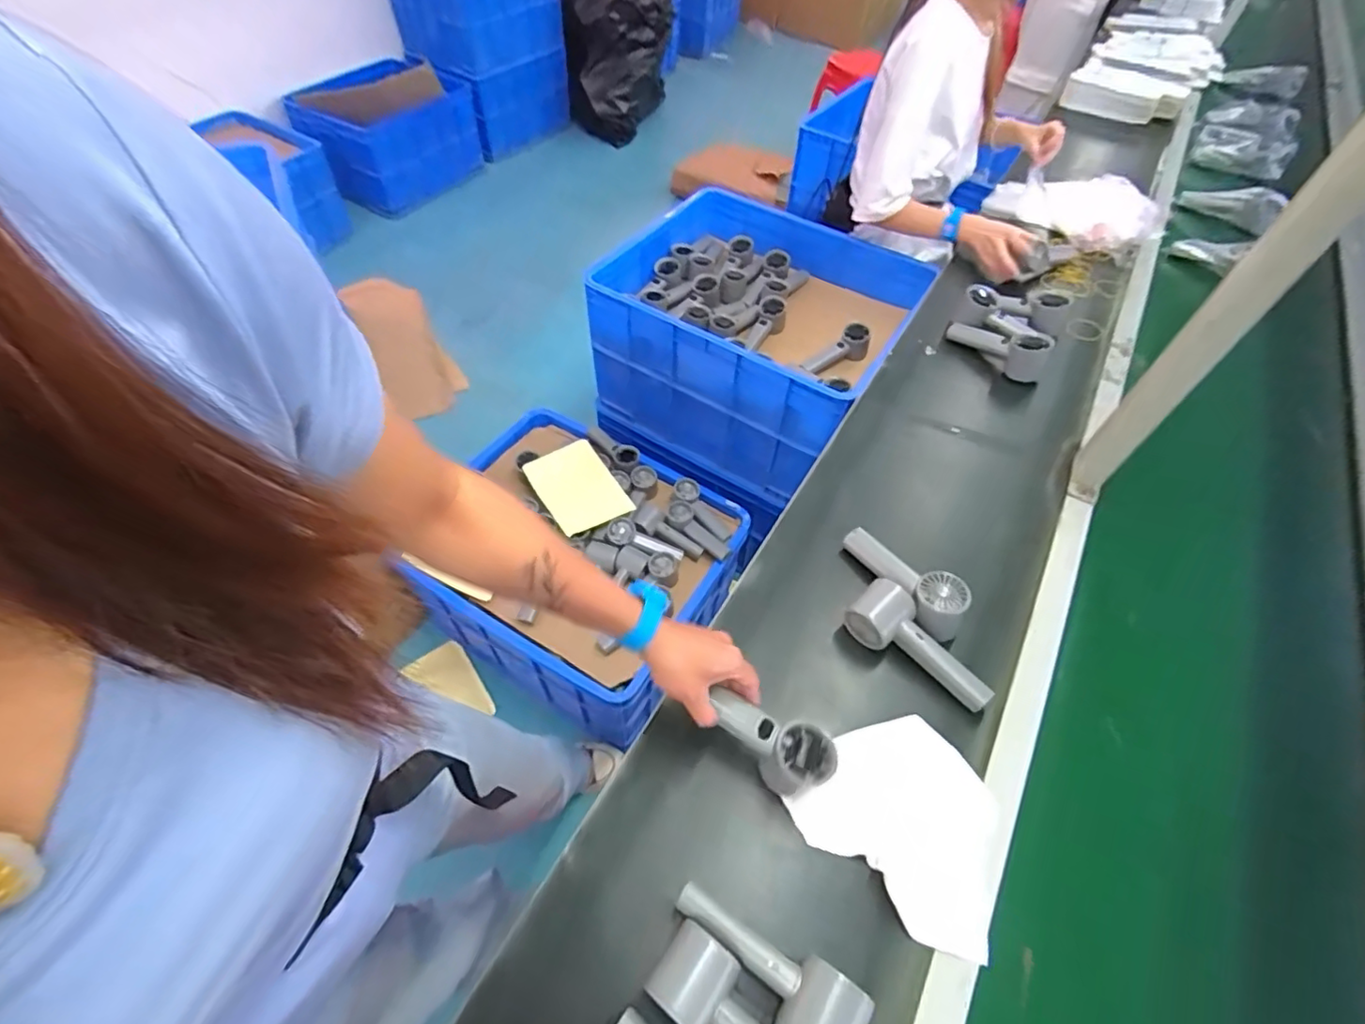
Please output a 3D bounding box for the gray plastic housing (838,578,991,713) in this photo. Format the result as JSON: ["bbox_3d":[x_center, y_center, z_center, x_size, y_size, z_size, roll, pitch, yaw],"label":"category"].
[{"bbox_3d":[0.246,0.142,0.624,0.061,0.046,0.156,-35,62,-24],"label":"gray plastic housing"}]

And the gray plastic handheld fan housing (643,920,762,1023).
[{"bbox_3d":[0.049,0.385,0.444,0.159,0.056,0.056,32,59,19],"label":"gray plastic handheld fan housing"}]

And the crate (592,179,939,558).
[{"bbox_3d":[0.146,-0.366,1.357,0.606,0.369,0.542,25,57,15],"label":"crate"}]

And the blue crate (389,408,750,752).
[{"bbox_3d":[-0.222,0.132,1.366,0.590,0.408,0.528,28,58,17],"label":"blue crate"}]

